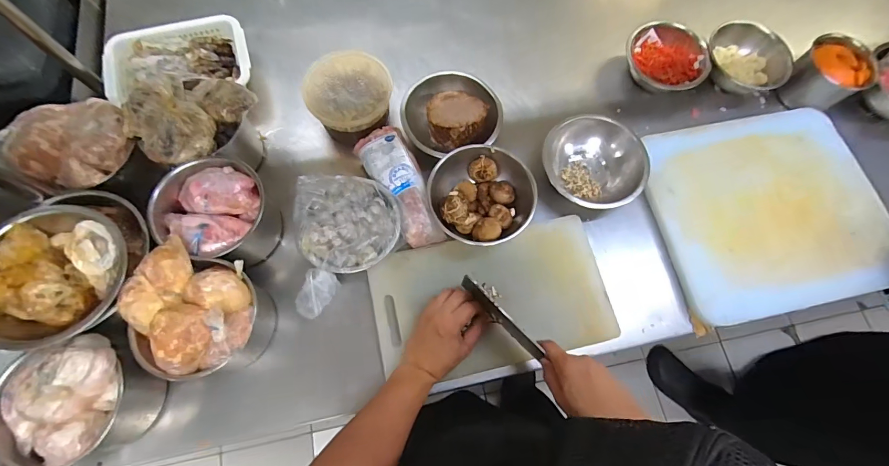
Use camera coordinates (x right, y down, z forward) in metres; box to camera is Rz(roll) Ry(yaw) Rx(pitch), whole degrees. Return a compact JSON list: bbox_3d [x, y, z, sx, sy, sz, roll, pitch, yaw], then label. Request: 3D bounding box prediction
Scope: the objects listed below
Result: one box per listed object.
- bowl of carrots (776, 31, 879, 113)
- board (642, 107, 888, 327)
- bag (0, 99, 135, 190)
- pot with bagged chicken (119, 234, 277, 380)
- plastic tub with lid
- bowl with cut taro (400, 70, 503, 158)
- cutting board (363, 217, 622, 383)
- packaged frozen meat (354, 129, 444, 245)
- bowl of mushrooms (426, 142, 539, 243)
[{"bbox_3d":[0.709,-0.291,0.735,0.105,0.101,0.112,1,71,-2],"label":"bowl of carrots"},{"bbox_3d":[0.557,-0.047,0.668,0.372,0.036,0.341,-12,74,-5],"label":"board"},{"bbox_3d":[-0.541,-0.135,0.569,0.141,0.073,0.134,22,72,5],"label":"bag"},{"bbox_3d":[-0.323,0.114,0.529,0.144,0.166,0.150,1,71,-2],"label":"pot with bagged chicken"},{"bbox_3d":[-0.163,-0.231,0.684,0.140,0.089,0.142,1,71,-2],"label":"plastic tub with lid"},{"bbox_3d":[0.010,-0.207,0.698,0.167,0.061,0.152,1,71,-2],"label":"bowl with cut taro"},{"bbox_3d":[0.076,0.102,0.614,0.366,0.025,0.206,-12,72,-6],"label":"cutting board"},{"bbox_3d":[-0.069,-0.077,0.645,0.082,0.045,0.210,-26,74,-10],"label":"packaged frozen meat"},{"bbox_3d":[0.067,-0.064,0.645,0.166,0.058,0.169,1,71,-2],"label":"bowl of mushrooms"}]

